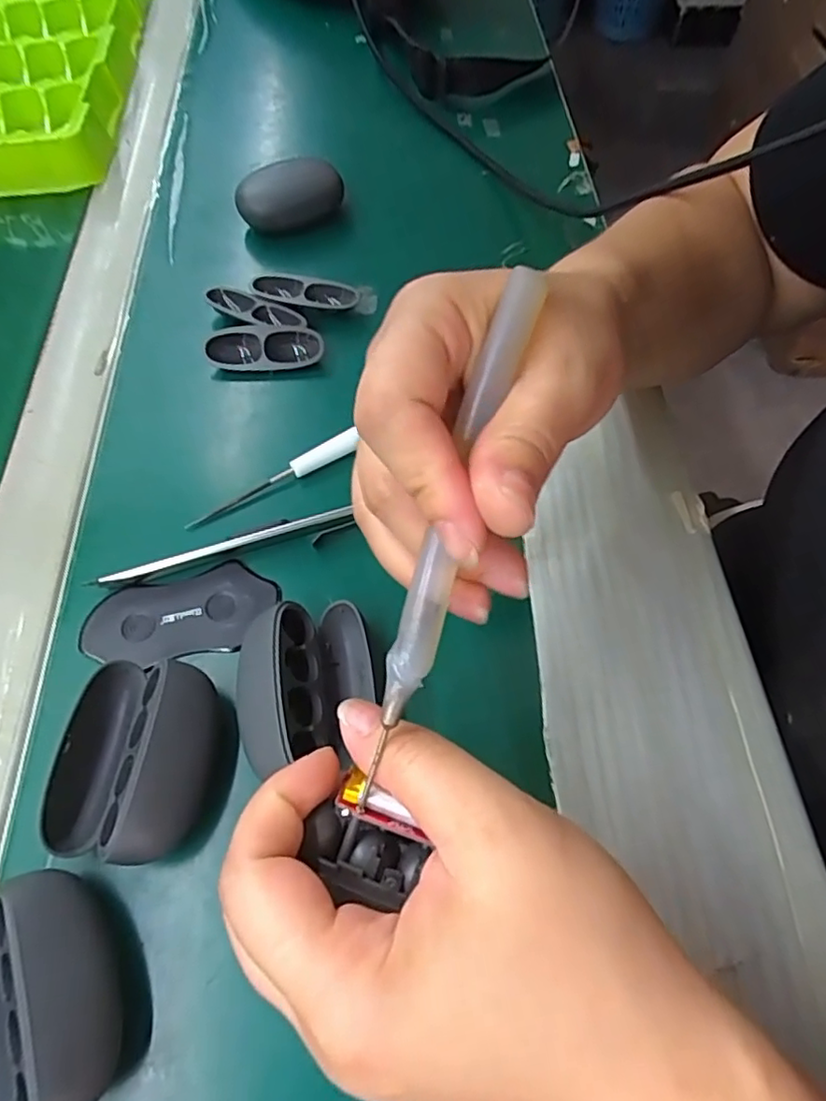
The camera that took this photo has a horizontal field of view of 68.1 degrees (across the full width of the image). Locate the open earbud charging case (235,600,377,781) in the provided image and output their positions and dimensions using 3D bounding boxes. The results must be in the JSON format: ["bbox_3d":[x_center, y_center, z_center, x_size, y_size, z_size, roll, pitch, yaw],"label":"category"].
[{"bbox_3d":[-0.041,0.051,0.235,0.052,0.035,0.063,-11,62,-7],"label":"open earbud charging case"}]

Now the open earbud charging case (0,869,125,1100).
[{"bbox_3d":[-0.121,0.140,0.190,0.056,0.027,0.067,-23,64,-13],"label":"open earbud charging case"}]

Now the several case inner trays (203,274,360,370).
[{"bbox_3d":[-0.073,-0.130,0.345,0.081,0.017,0.064,-6,62,-4],"label":"several case inner trays"}]

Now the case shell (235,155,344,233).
[{"bbox_3d":[-0.077,-0.223,0.385,0.065,0.025,0.036,-26,65,-15],"label":"case shell"}]

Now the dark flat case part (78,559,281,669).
[{"bbox_3d":[-0.101,0.027,0.264,0.080,0.004,0.038,-15,63,-9],"label":"dark flat case part"}]

